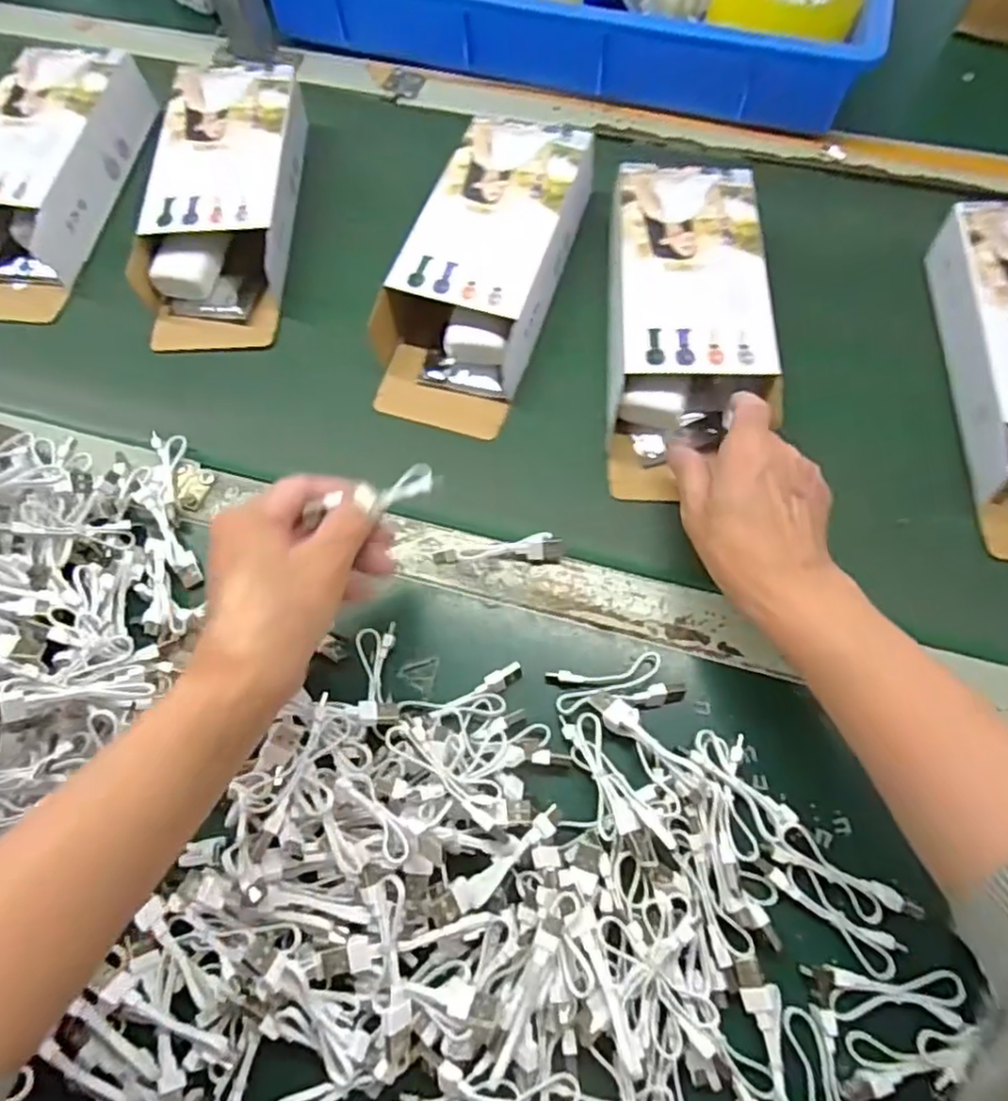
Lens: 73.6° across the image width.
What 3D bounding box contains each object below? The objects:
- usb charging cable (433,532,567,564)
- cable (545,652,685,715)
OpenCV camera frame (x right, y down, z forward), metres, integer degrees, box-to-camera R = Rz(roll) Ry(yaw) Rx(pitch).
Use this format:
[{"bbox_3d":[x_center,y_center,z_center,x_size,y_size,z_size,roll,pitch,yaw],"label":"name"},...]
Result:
[{"bbox_3d":[-0.003,-0.001,0.427,0.081,0.014,0.018,-4,65,-1],"label":"usb charging cable"},{"bbox_3d":[0.064,0.077,0.383,0.074,0.013,0.029,-11,66,-4],"label":"cable"}]

